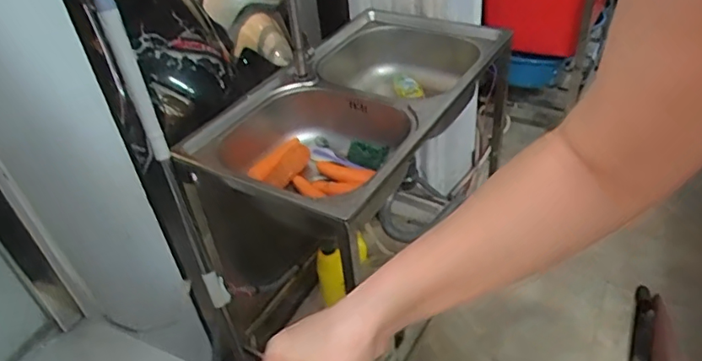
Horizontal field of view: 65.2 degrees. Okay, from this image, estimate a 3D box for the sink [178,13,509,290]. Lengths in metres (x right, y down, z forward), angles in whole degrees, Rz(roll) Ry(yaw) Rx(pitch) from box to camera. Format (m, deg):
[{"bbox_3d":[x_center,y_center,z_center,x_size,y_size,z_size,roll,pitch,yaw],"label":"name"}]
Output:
[{"bbox_3d":[0.056,-0.175,1.305,0.414,0.194,0.868,17,44,27],"label":"sink"}]

